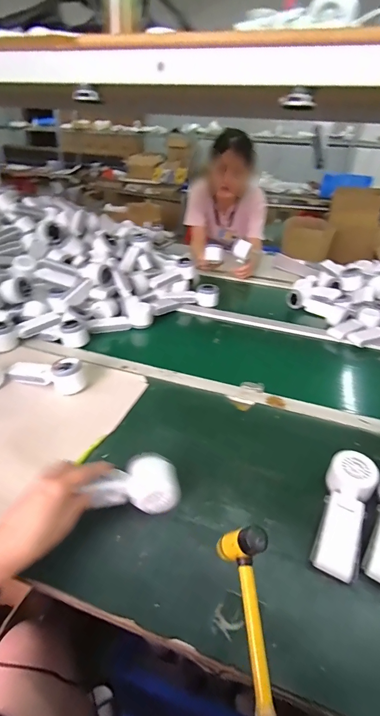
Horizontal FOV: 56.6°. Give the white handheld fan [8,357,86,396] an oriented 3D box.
[{"bbox_3d":[-0.281,0.022,0.687,0.159,0.047,0.056,13,33,15],"label":"white handheld fan"}]

